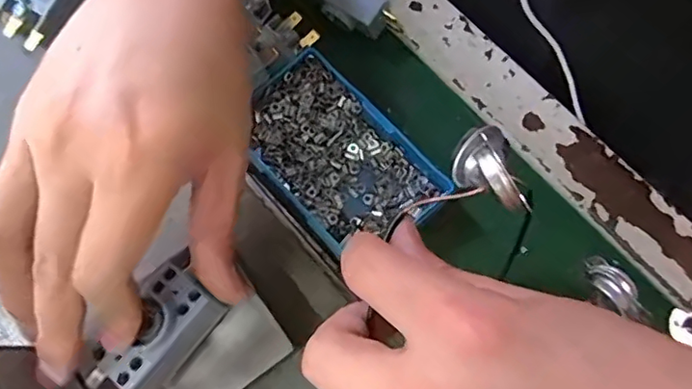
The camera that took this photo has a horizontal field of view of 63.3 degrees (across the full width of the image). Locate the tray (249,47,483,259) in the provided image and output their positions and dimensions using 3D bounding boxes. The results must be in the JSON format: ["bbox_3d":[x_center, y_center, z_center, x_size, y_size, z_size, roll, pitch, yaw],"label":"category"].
[{"bbox_3d":[-0.005,-0.022,0.305,0.071,0.018,0.113,-41,77,-10],"label":"tray"}]

